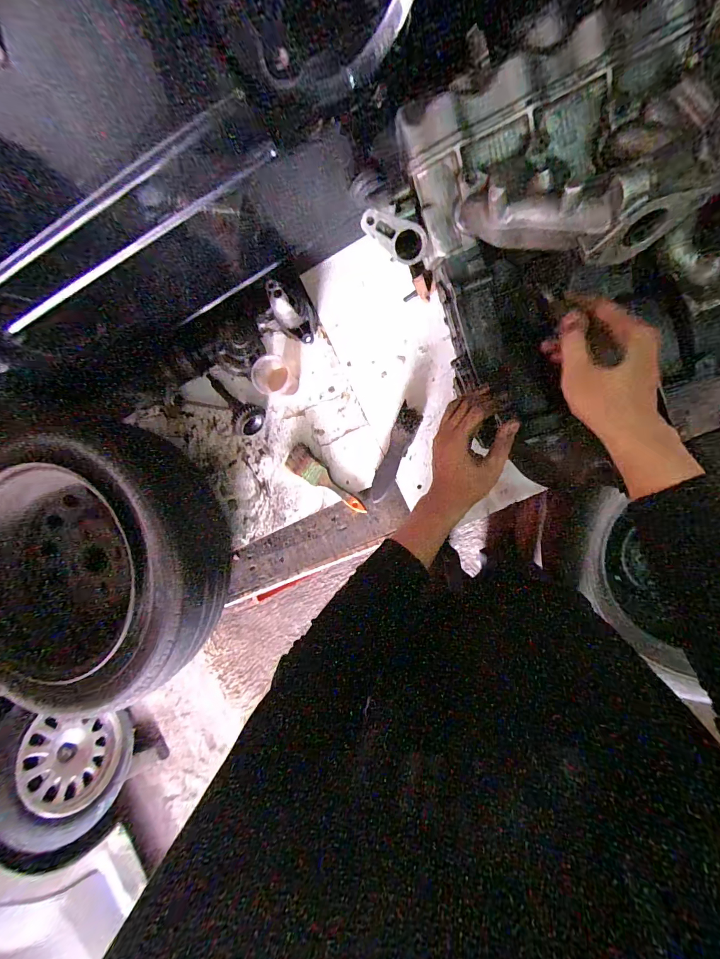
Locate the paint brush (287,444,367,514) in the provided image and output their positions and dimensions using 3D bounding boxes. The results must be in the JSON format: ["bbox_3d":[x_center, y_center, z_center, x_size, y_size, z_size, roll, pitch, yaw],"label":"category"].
[{"bbox_3d":[-0.066,0.005,0.724,0.183,0.010,0.047,40,97,10],"label":"paint brush"}]

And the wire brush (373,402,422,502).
[{"bbox_3d":[0.064,-0.046,0.688,0.041,0.021,0.177,23,94,11],"label":"wire brush"}]

